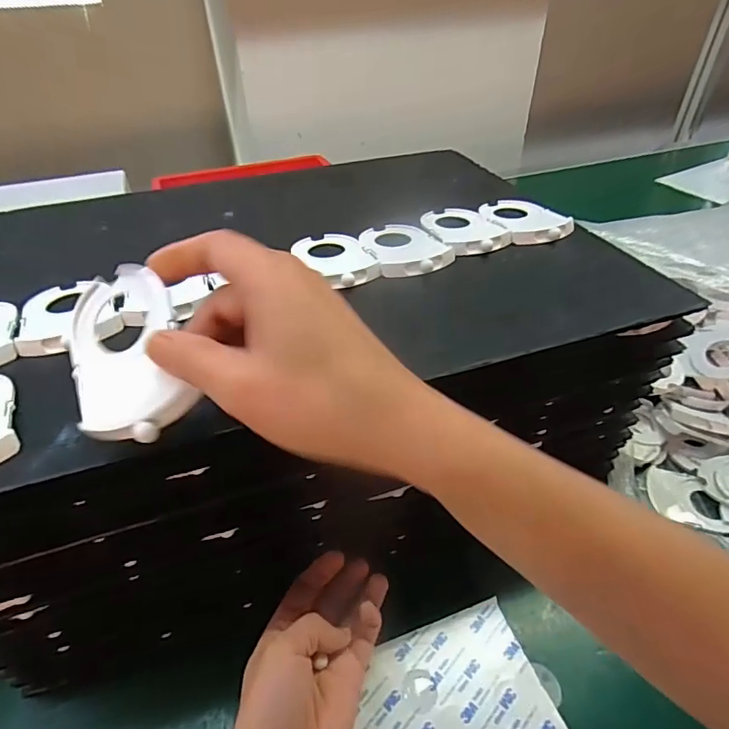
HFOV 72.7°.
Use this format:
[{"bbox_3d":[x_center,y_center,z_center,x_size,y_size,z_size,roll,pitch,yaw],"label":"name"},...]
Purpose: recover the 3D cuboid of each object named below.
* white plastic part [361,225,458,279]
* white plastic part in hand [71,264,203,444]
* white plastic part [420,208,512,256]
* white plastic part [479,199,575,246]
[{"bbox_3d":[0.031,-0.092,0.384,0.058,0.010,0.080,-13,42,-14],"label":"white plastic part"},{"bbox_3d":[-0.112,-0.004,0.232,0.052,0.008,0.083,-20,73,1],"label":"white plastic part in hand"},{"bbox_3d":[0.080,-0.113,0.407,0.054,0.009,0.081,-15,43,-16],"label":"white plastic part"},{"bbox_3d":[0.134,-0.125,0.420,0.058,0.010,0.082,-16,43,-17],"label":"white plastic part"}]

